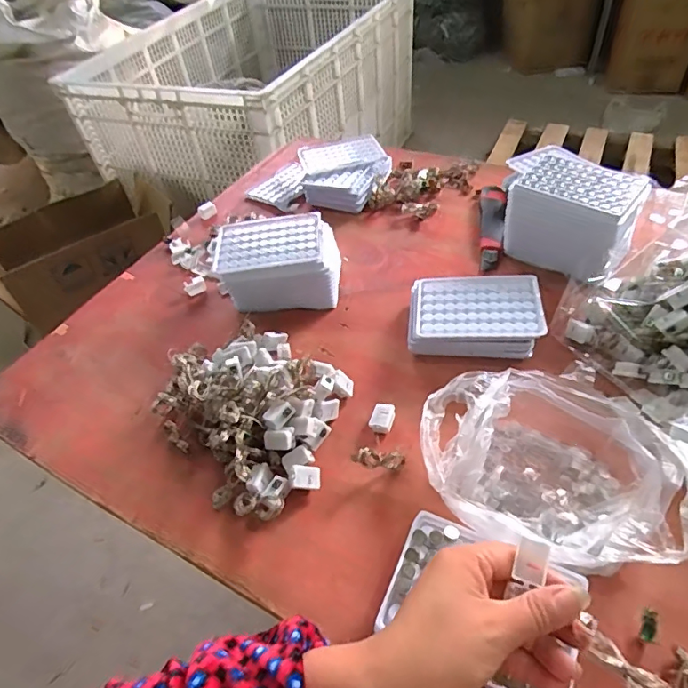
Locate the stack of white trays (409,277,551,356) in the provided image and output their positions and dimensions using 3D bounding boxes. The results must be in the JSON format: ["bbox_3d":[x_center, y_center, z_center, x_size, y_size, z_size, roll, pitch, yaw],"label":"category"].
[{"bbox_3d":[0.144,-0.033,0.550,0.136,0.035,0.097,1,49,9],"label":"stack of white trays"}]

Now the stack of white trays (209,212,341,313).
[{"bbox_3d":[-0.081,-0.099,0.621,0.147,0.073,0.112,-2,48,6],"label":"stack of white trays"}]

